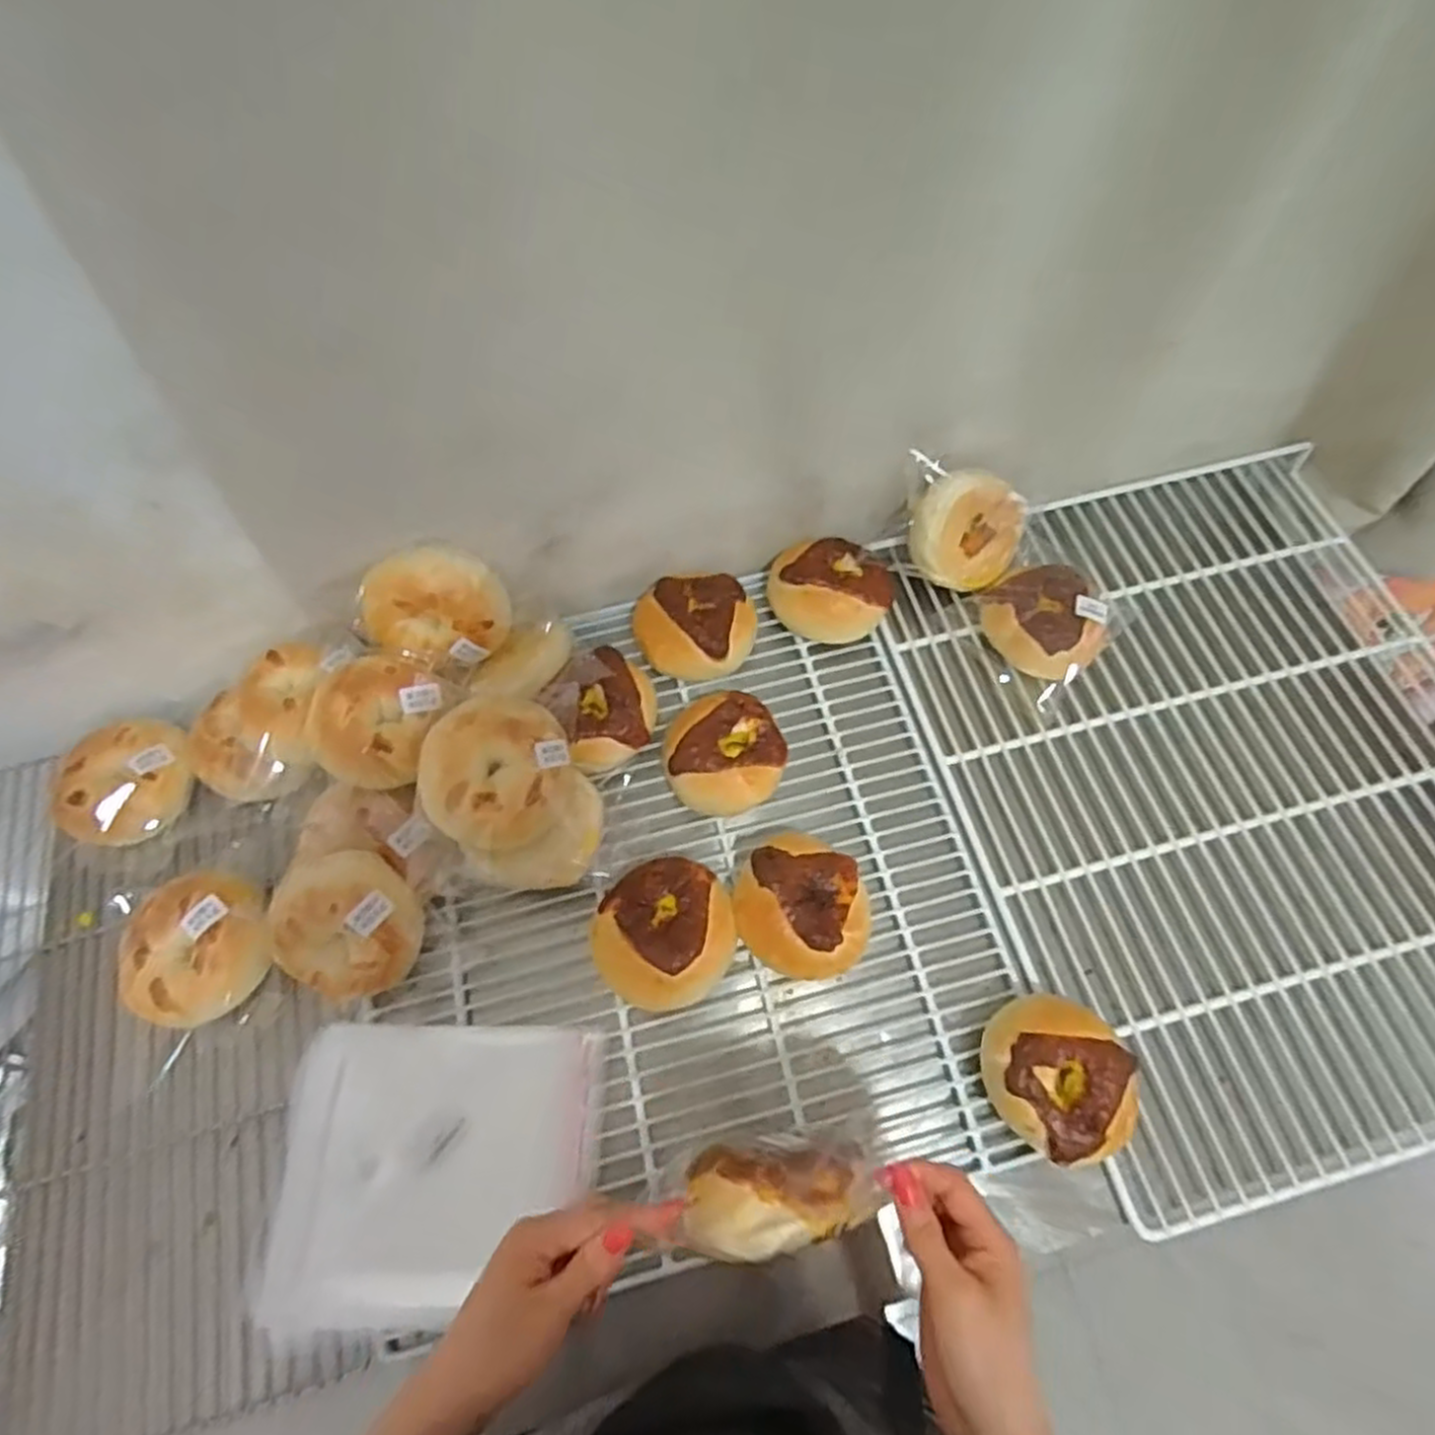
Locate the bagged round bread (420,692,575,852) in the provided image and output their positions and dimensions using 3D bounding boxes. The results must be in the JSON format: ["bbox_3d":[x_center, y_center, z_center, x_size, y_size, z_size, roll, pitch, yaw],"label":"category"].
[{"bbox_3d":[-0.168,0.041,0.592,0.112,0.040,0.117,7,78,-13],"label":"bagged round bread"}]

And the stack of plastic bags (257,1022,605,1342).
[{"bbox_3d":[-0.197,0.322,0.553,0.214,0.034,0.186,1,67,1],"label":"stack of plastic bags"}]

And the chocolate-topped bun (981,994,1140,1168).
[{"bbox_3d":[0.244,0.256,0.560,0.099,0.063,0.109,-42,71,-17],"label":"chocolate-topped bun"}]

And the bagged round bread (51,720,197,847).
[{"bbox_3d":[-0.504,0.057,0.671,0.097,0.059,0.111,16,66,8],"label":"bagged round bread"}]

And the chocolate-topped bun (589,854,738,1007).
[{"bbox_3d":[-0.039,0.167,0.604,0.102,0.059,0.110,0,65,1],"label":"chocolate-topped bun"}]

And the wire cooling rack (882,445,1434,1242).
[{"bbox_3d":[0.446,0.047,0.677,0.483,0.022,0.590,-13,67,-5],"label":"wire cooling rack"}]

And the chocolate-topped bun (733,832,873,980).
[{"bbox_3d":[0.066,0.148,0.612,0.102,0.059,0.112,-11,65,-4],"label":"chocolate-topped bun"}]

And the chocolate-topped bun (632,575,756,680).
[{"bbox_3d":[-0.019,-0.078,0.720,0.104,0.058,0.095,0,65,1],"label":"chocolate-topped bun"}]

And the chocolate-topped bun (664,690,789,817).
[{"bbox_3d":[0.006,0.034,0.668,0.100,0.058,0.101,0,65,1],"label":"chocolate-topped bun"}]

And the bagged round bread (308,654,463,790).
[{"bbox_3d":[-0.266,0.003,0.601,0.089,0.048,0.097,0,65,1],"label":"bagged round bread"}]

